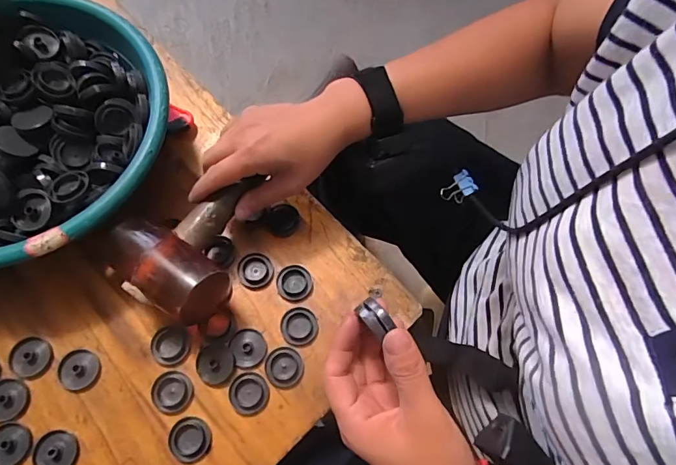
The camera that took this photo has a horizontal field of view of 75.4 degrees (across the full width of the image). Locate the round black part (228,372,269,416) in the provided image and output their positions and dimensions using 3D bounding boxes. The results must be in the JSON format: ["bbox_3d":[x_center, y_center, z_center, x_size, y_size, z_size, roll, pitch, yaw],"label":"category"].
[{"bbox_3d":[-0.076,0.137,0.371,0.033,0.004,0.033,1,70,-2],"label":"round black part"}]

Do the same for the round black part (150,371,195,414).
[{"bbox_3d":[-0.140,0.135,0.369,0.033,0.004,0.033,1,70,-2],"label":"round black part"}]

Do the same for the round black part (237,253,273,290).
[{"bbox_3d":[-0.077,0.034,0.406,0.032,0.011,0.033,1,70,-2],"label":"round black part"}]

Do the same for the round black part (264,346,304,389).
[{"bbox_3d":[-0.047,0.117,0.379,0.032,0.004,0.033,6,69,0],"label":"round black part"}]

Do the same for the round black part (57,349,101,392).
[{"bbox_3d":[-0.220,0.117,0.371,0.032,0.008,0.031,1,70,-2],"label":"round black part"}]

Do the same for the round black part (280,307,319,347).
[{"bbox_3d":[-0.035,0.085,0.394,0.033,0.007,0.034,1,70,-2],"label":"round black part"}]

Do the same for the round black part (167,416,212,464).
[{"bbox_3d":[-0.121,0.169,0.356,0.033,0.004,0.032,1,70,-2],"label":"round black part"}]

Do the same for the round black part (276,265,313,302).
[{"bbox_3d":[-0.041,0.047,0.407,0.032,0.006,0.032,1,70,-2],"label":"round black part"}]

